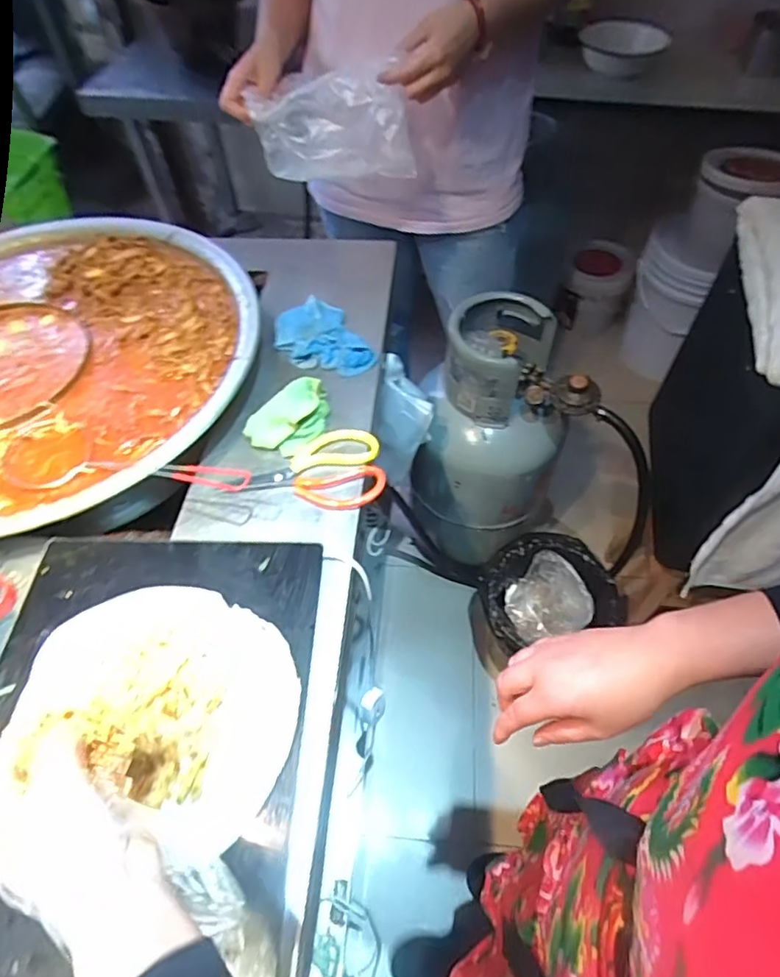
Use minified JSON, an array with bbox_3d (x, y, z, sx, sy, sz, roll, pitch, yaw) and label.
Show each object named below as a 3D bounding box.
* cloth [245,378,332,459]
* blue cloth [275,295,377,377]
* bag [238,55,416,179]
[{"bbox_3d":[-0.120,-0.087,0.706,0.110,0.039,0.076,-30,61,-16],"label":"cloth"},{"bbox_3d":[-0.093,-0.202,0.792,0.104,0.027,0.137,-25,60,-14],"label":"blue cloth"},{"bbox_3d":[-0.076,-0.493,0.798,0.208,0.130,0.045,-1,48,9],"label":"bag"}]

